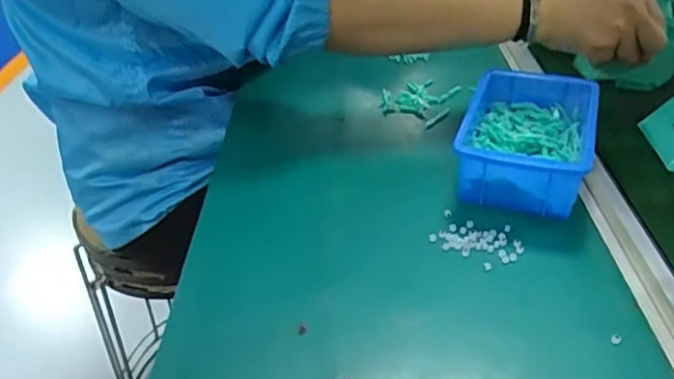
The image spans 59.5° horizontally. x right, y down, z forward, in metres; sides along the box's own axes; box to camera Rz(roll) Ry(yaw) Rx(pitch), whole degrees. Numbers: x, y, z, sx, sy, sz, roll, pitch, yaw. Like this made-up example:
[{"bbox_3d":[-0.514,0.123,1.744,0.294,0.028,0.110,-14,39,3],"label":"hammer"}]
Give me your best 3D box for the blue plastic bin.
[{"bbox_3d":[0.157,-0.044,0.488,0.099,0.054,0.157,12,38,19],"label":"blue plastic bin"}]

